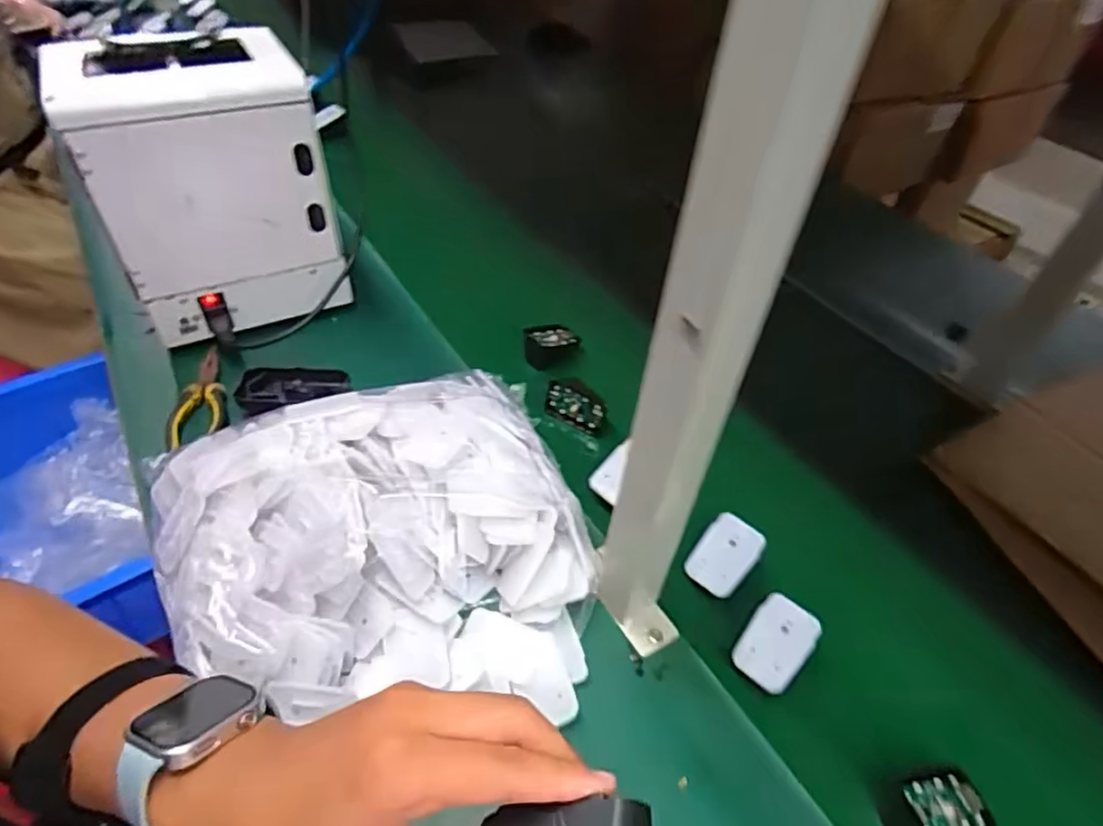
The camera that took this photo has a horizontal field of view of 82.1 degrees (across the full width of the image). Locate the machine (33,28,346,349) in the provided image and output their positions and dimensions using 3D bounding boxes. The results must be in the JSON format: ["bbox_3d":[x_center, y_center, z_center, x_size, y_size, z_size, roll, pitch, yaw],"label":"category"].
[{"bbox_3d":[-0.367,-0.245,0.694,0.214,0.257,0.168,-19,51,-21],"label":"machine"}]

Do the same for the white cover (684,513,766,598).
[{"bbox_3d":[0.151,0.124,0.552,0.047,0.005,0.068,32,74,20],"label":"white cover"}]

